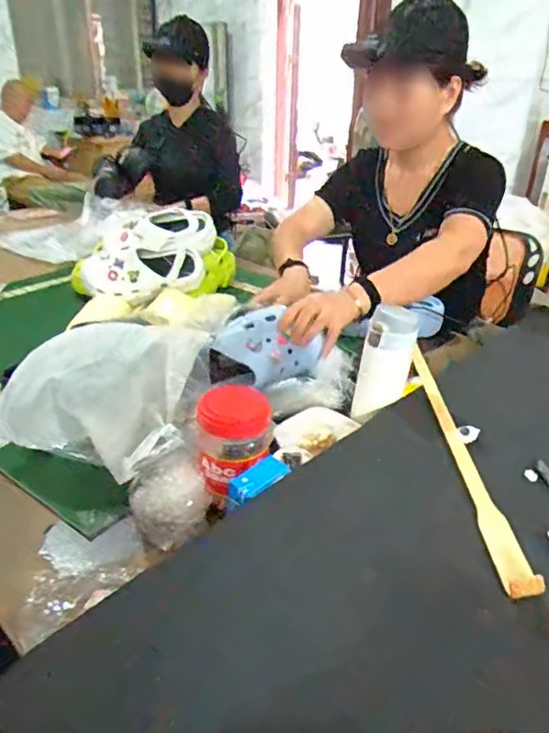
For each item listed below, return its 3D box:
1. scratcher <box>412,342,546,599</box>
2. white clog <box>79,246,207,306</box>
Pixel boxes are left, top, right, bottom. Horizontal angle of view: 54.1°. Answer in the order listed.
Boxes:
[{"bbox_3d":[0.210,0.085,0.630,0.031,0.021,0.451,1,27,0],"label":"scratcher"},{"bbox_3d":[-0.278,-0.202,1.161,0.252,0.112,0.116,-5,28,-11],"label":"white clog"}]

